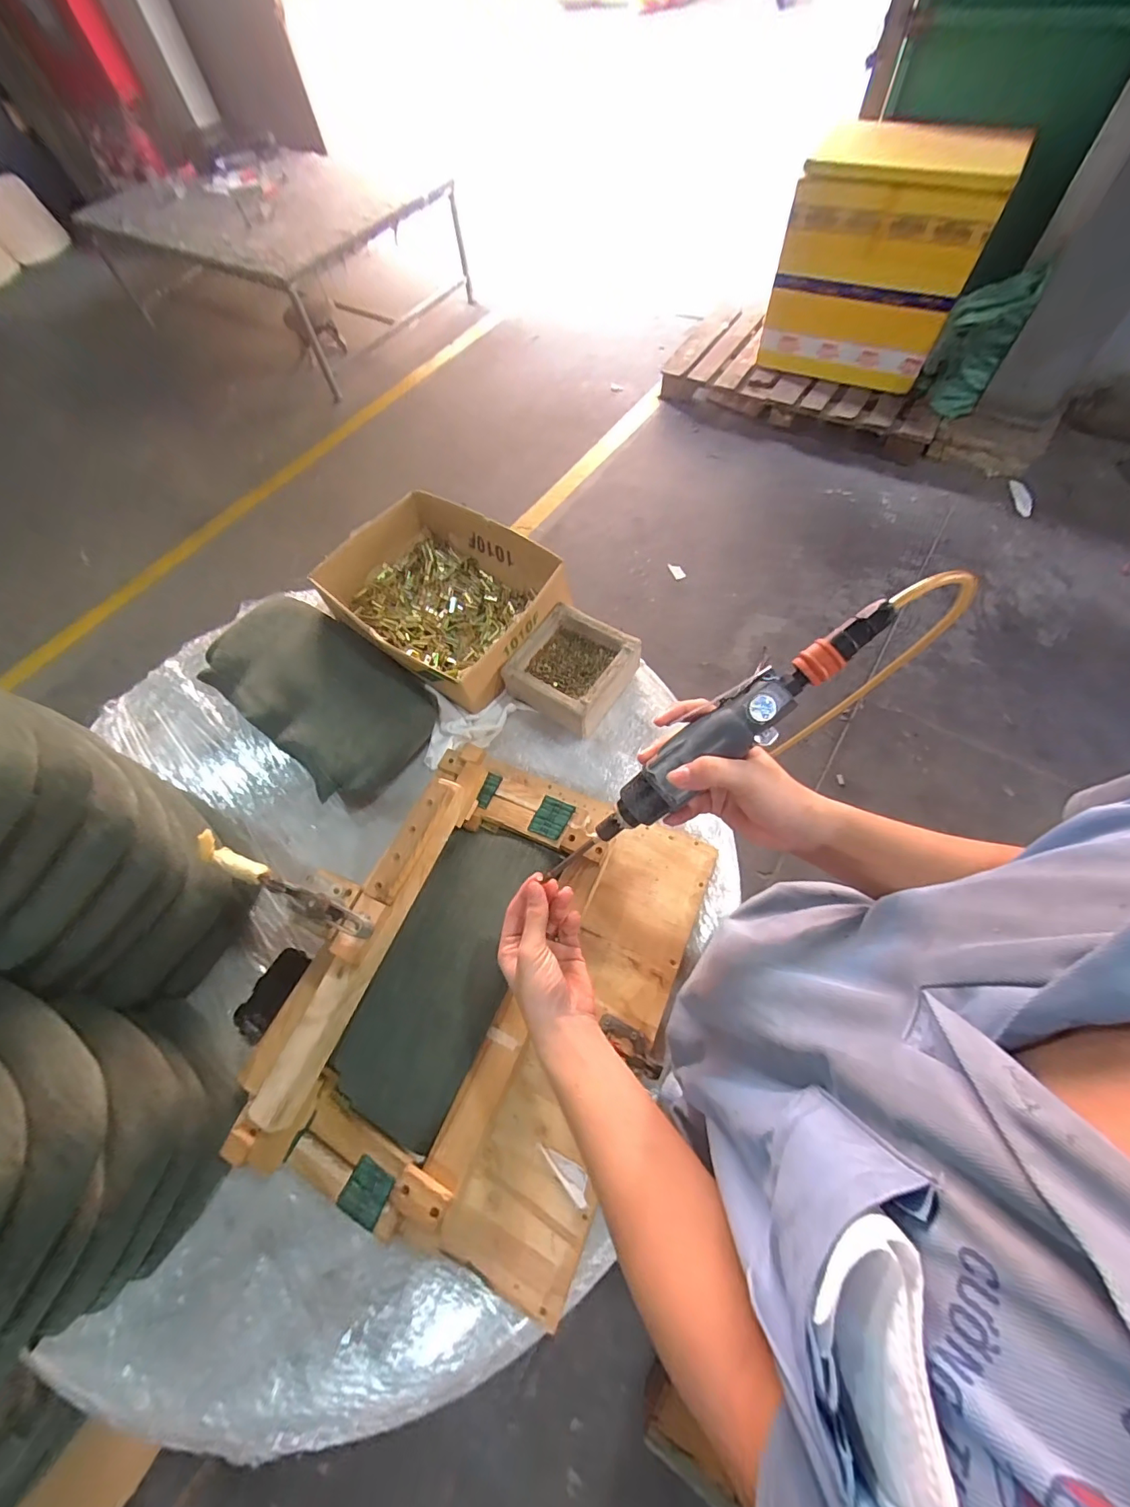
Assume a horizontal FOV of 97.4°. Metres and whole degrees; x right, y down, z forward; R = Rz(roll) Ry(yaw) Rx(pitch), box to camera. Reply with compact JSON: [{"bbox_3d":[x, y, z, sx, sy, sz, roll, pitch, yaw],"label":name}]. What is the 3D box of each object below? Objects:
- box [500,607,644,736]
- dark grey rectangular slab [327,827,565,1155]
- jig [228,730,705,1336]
[{"bbox_3d":[0.012,-0.141,0.821,0.169,0.067,0.173,28,70,18],"label":"box"},{"bbox_3d":[-0.142,0.255,0.609,0.146,0.033,0.350,20,68,15],"label":"dark grey rectangular slab"},{"bbox_3d":[-0.093,0.260,0.597,0.422,0.129,0.525,20,67,13],"label":"jig"}]

